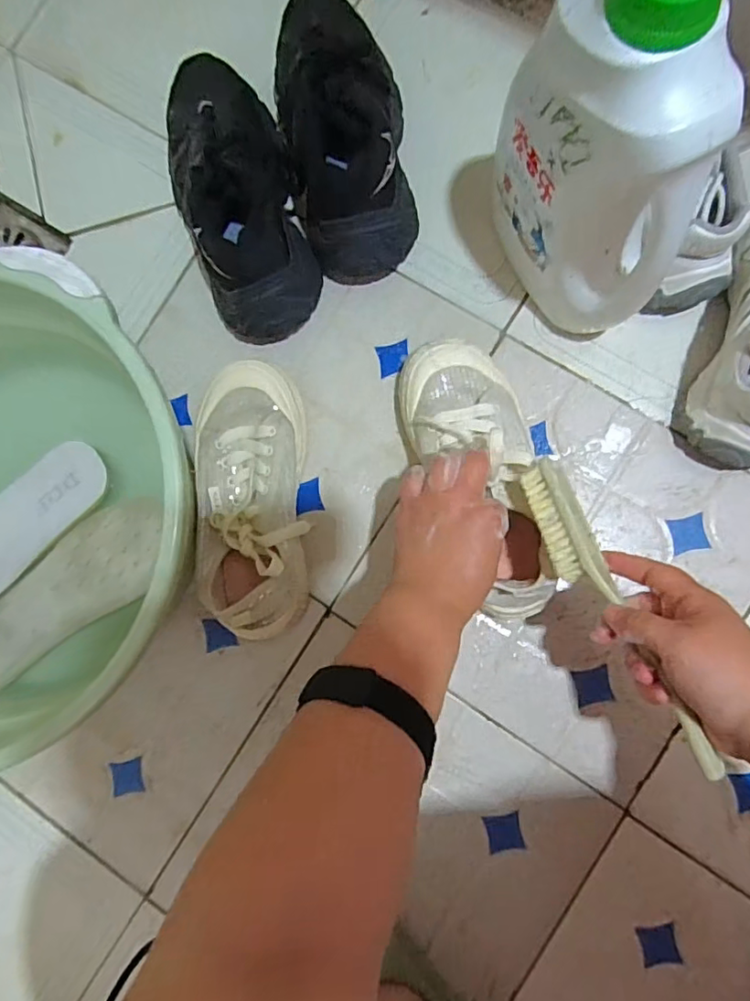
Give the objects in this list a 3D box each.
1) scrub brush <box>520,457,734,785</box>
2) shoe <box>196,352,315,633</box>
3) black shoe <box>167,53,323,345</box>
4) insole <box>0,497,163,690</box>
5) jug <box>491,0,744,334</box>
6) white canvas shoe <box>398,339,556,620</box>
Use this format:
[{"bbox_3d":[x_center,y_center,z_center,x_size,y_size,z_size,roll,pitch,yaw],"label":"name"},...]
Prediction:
[{"bbox_3d":[0.156,0.069,0.371,0.039,0.026,0.217,-24,64,3],"label":"scrub brush"},{"bbox_3d":[-0.107,-0.005,0.491,0.092,0.069,0.229,-6,84,5],"label":"shoe"},{"bbox_3d":[-0.121,-0.276,0.501,0.093,0.098,0.254,-17,83,4],"label":"black shoe"},{"bbox_3d":[-0.263,0.078,0.466,0.210,0.012,0.077,-32,84,-2],"label":"insole"},{"bbox_3d":[0.148,-0.221,0.375,0.074,0.249,0.155,-18,83,-1],"label":"jug"},{"bbox_3d":[0.089,-0.021,0.458,0.097,0.103,0.233,-19,83,3],"label":"white canvas shoe"}]

